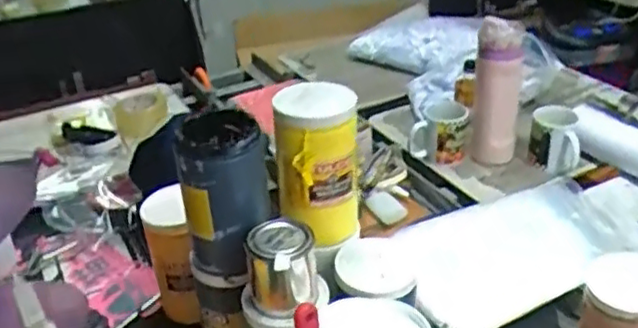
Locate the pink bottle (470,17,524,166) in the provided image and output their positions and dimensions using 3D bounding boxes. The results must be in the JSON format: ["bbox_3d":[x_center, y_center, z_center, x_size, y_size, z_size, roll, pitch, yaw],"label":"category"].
[{"bbox_3d":[0.320,-0.121,1.200,0.086,0.276,0.062,7,31,15],"label":"pink bottle"}]

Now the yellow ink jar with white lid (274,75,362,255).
[{"bbox_3d":[-0.004,0.002,0.768,0.095,0.177,0.092,-4,30,-2],"label":"yellow ink jar with white lid"}]

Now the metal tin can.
[{"bbox_3d":[-0.038,0.110,0.692,0.071,0.086,0.062,-7,30,-7],"label":"metal tin can"}]

